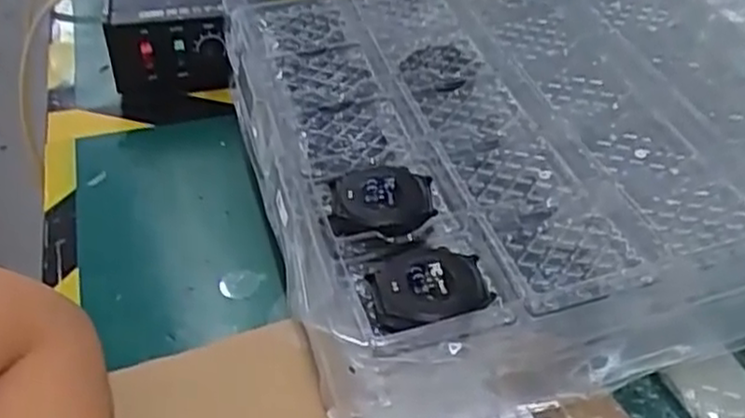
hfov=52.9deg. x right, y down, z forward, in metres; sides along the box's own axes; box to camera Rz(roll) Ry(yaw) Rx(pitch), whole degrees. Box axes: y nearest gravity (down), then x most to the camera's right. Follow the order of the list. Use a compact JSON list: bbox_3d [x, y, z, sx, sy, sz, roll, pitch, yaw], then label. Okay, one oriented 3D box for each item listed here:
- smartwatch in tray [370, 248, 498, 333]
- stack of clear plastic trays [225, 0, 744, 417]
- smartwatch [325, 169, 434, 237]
[{"bbox_3d":[0.025,0.035,0.323,0.048,0.016,0.047,-9,41,-11],"label":"smartwatch in tray"},{"bbox_3d":[0.151,-0.051,0.463,0.443,0.101,0.314,-11,41,-13],"label":"stack of clear plastic trays"},{"bbox_3d":[0.004,-0.004,0.361,0.049,0.009,0.047,-1,40,-1],"label":"smartwatch"}]

